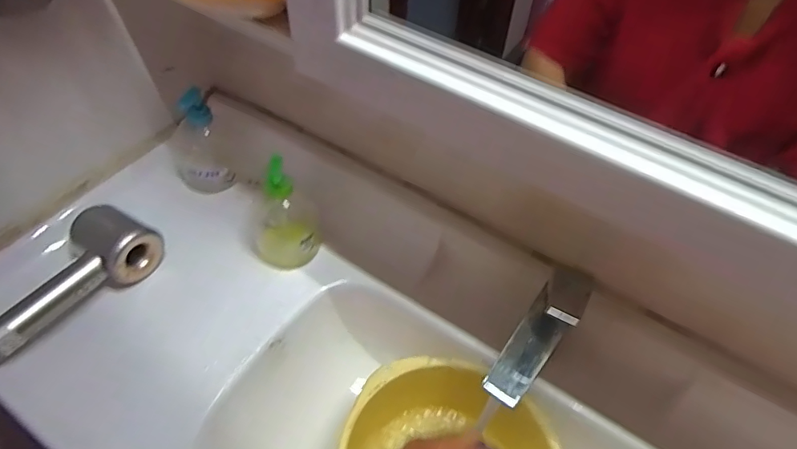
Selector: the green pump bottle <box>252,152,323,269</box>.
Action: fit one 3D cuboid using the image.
[{"bbox_3d":[-0.149,-0.019,0.640,0.088,0.164,0.070,-11,54,-10],"label":"green pump bottle"}]

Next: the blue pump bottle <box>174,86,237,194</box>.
[{"bbox_3d":[-0.282,-0.119,0.711,0.079,0.155,0.073,-23,57,-19],"label":"blue pump bottle"}]

